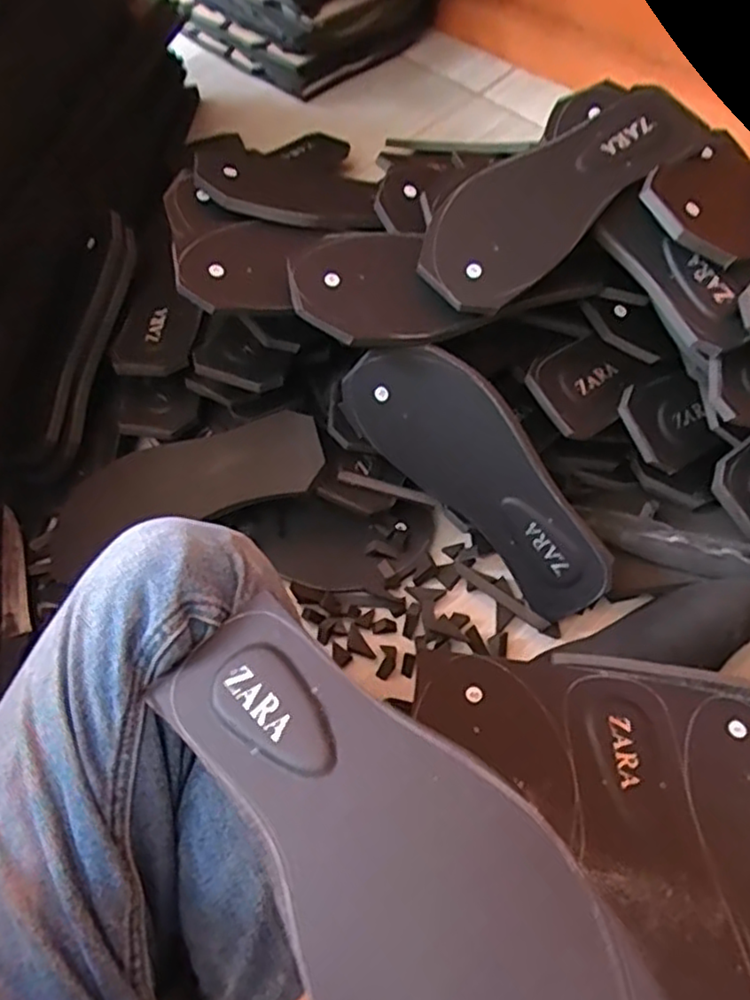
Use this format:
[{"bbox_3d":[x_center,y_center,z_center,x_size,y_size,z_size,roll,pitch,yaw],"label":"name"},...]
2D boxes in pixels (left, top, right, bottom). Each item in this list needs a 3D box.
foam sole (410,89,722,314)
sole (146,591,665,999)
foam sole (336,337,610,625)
[{"bbox_3d":[0.140,-0.242,0.523,0.251,0.010,0.093,-40,80,-8],"label":"foam sole"},{"bbox_3d":[-0.004,0.129,0.261,0.096,0.007,0.253,-39,47,-17],"label":"sole"},{"bbox_3d":[0.080,-0.015,0.531,0.248,0.105,0.021,53,36,-3],"label":"foam sole"}]

